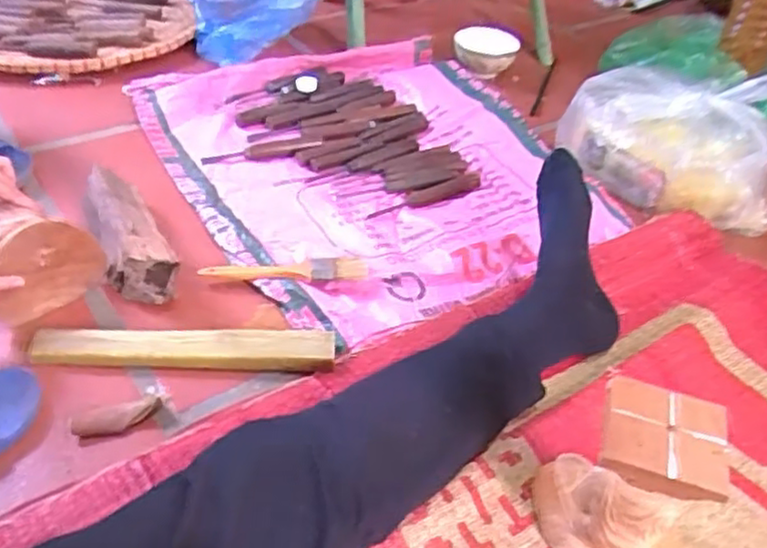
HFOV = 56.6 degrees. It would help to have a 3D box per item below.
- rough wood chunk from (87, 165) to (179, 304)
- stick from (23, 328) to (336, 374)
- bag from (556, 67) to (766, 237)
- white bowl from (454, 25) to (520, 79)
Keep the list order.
[{"bbox_3d":[-0.280,-0.043,0.774,0.063,0.064,0.193,-19,46,-23],"label":"rough wood chunk"},{"bbox_3d":[-0.191,0.071,0.689,0.283,0.021,0.041,1,42,-3],"label":"stick"},{"bbox_3d":[0.377,-0.177,0.930,0.279,0.121,0.179,14,43,12],"label":"bag"},{"bbox_3d":[0.167,-0.367,1.169,0.101,0.051,0.101,2,42,-2],"label":"white bowl"}]

